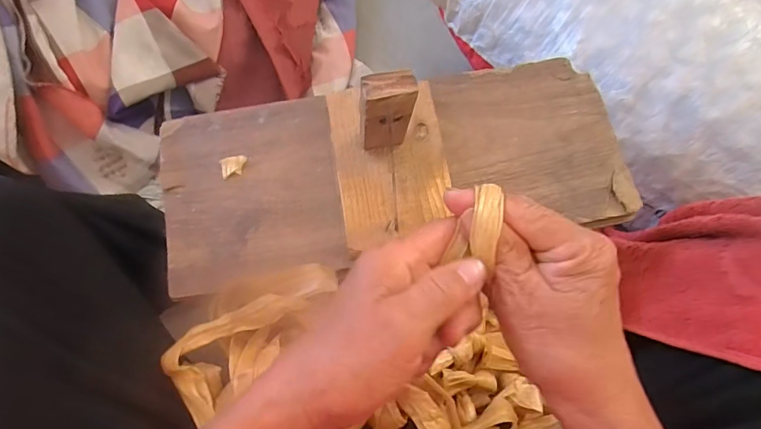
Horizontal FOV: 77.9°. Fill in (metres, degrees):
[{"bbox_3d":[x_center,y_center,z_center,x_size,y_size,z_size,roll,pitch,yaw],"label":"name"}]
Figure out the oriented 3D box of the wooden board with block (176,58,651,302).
[{"bbox_3d":[0.013,-0.057,0.345,0.376,0.128,0.150,-10,73,-3],"label":"wooden board with block"}]

